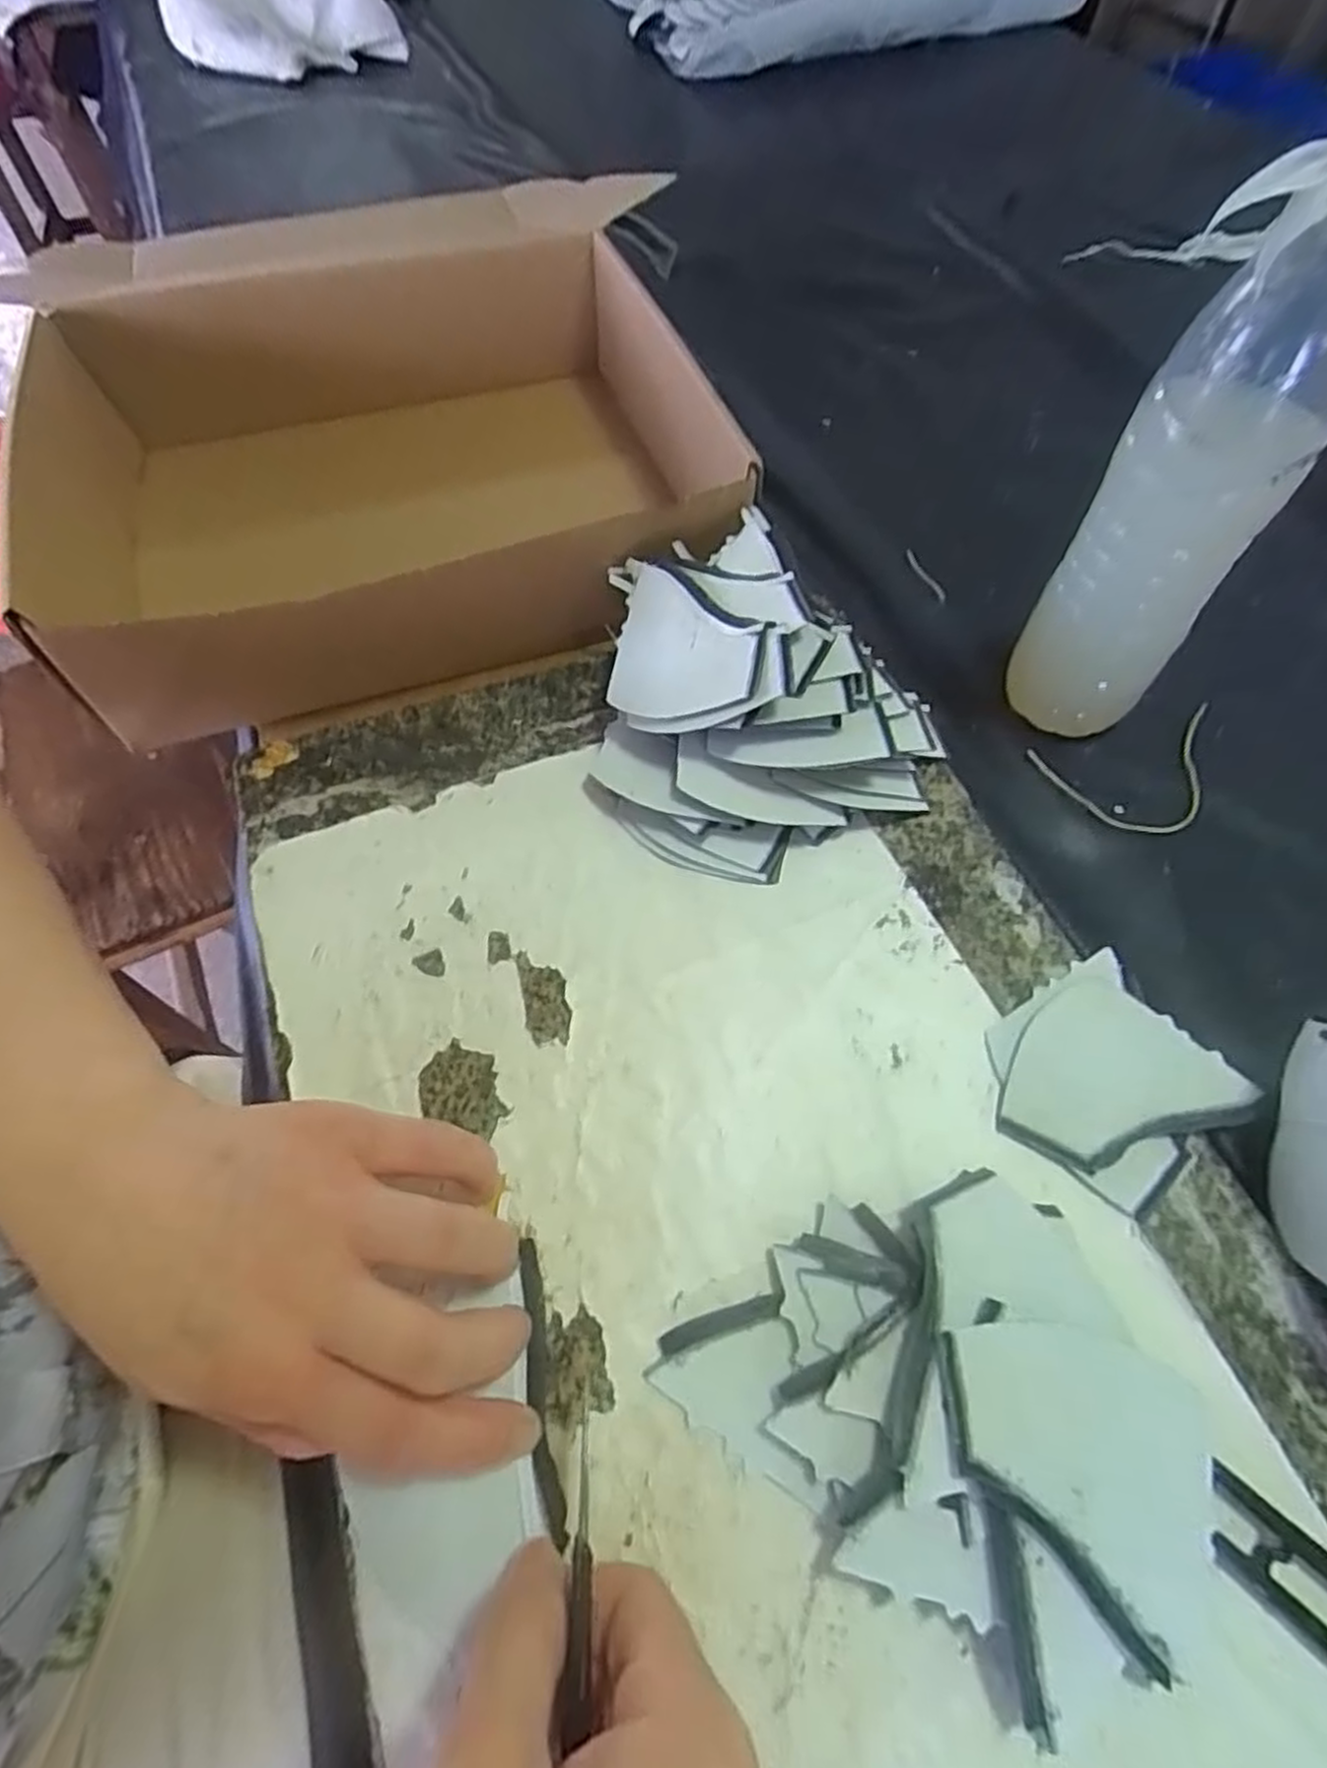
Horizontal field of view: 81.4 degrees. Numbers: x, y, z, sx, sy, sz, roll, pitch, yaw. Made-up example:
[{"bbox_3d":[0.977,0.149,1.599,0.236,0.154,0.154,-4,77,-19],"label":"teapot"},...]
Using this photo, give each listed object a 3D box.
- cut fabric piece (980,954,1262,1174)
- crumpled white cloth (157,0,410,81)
[{"bbox_3d":[0.161,0.069,0.282,0.084,0.007,0.069,-30,64,-15],"label":"cut fabric piece"},{"bbox_3d":[-0.430,-0.986,0.855,0.245,0.068,0.188,-15,61,-7],"label":"crumpled white cloth"}]

